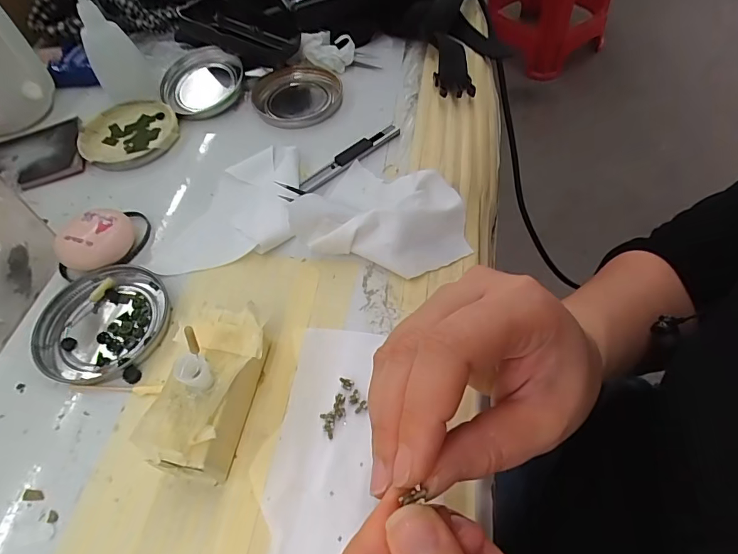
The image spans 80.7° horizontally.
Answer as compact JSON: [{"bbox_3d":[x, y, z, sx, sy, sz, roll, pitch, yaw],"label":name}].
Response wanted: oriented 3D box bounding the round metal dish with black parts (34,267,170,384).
[{"bbox_3d":[-0.166,0.028,0.271,0.074,0.009,0.076,3,56,7],"label":"round metal dish with black parts"}]

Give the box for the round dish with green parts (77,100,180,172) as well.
[{"bbox_3d":[-0.203,-0.121,0.371,0.078,0.012,0.076,-2,57,3],"label":"round dish with green parts"}]

